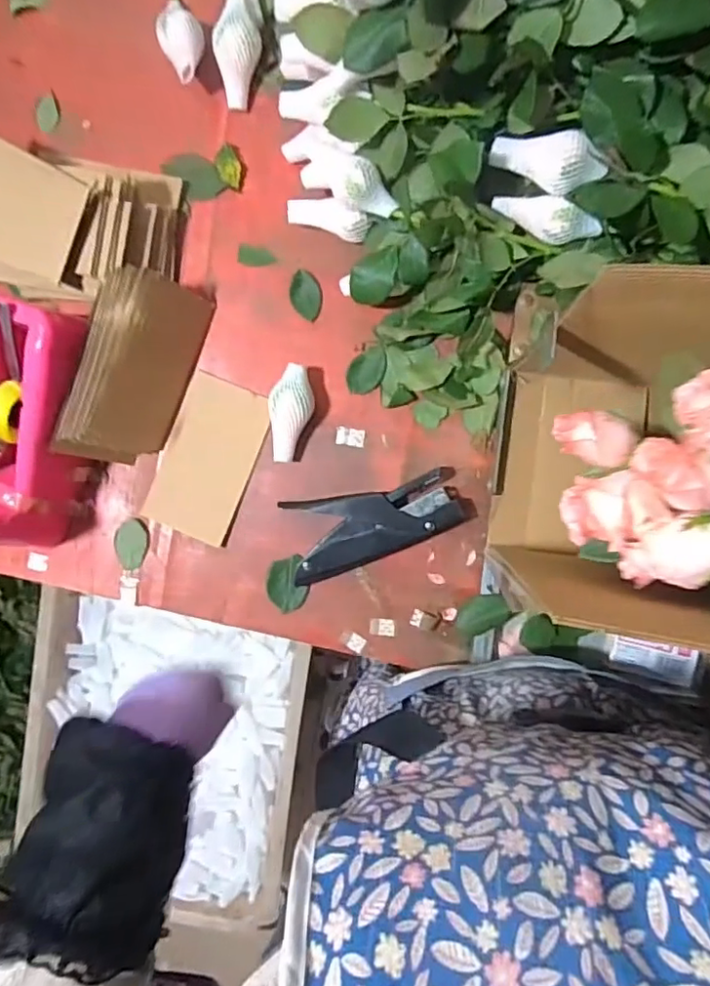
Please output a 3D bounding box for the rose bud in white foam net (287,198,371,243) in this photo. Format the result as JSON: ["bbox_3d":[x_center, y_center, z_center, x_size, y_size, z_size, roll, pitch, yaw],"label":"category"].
[{"bbox_3d":[-0.020,-0.229,0.494,0.070,0.029,0.025,18,95,5],"label":"rose bud in white foam net"}]

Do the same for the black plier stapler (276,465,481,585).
[{"bbox_3d":[0.022,0.026,0.503,0.153,0.027,0.068,-13,91,7],"label":"black plier stapler"}]

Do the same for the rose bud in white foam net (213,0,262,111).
[{"bbox_3d":[-0.098,-0.367,0.491,0.035,0.031,0.081,8,109,6],"label":"rose bud in white foam net"}]

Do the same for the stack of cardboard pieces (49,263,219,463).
[{"bbox_3d":[-0.186,-0.102,0.498,0.032,0.092,0.159,27,100,37],"label":"stack of cardboard pieces"}]

